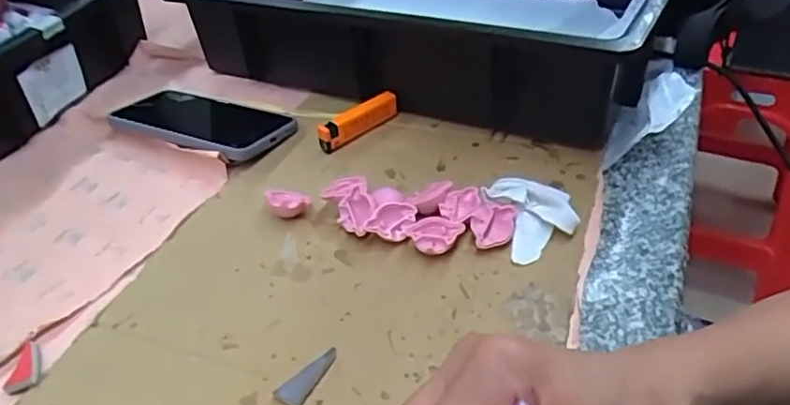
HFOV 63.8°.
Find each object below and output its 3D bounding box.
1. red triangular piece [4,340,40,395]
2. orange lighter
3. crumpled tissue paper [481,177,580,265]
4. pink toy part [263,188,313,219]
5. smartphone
[{"bbox_3d":[-0.214,0.094,0.364,0.019,0.004,0.036,-18,41,-16],"label":"red triangular piece"},{"bbox_3d":[-0.028,-0.068,0.526,0.082,0.027,0.014,-31,46,-29],"label":"orange lighter"},{"bbox_3d":[0.093,0.006,0.430,0.055,0.026,0.060,-17,41,-15],"label":"crumpled tissue paper"},{"bbox_3d":[-0.075,0.001,0.447,0.027,0.023,0.019,-20,42,-19],"label":"pink toy part"},{"bbox_3d":[-0.162,-0.069,0.546,0.147,0.017,0.084,16,31,23],"label":"smartphone"}]

